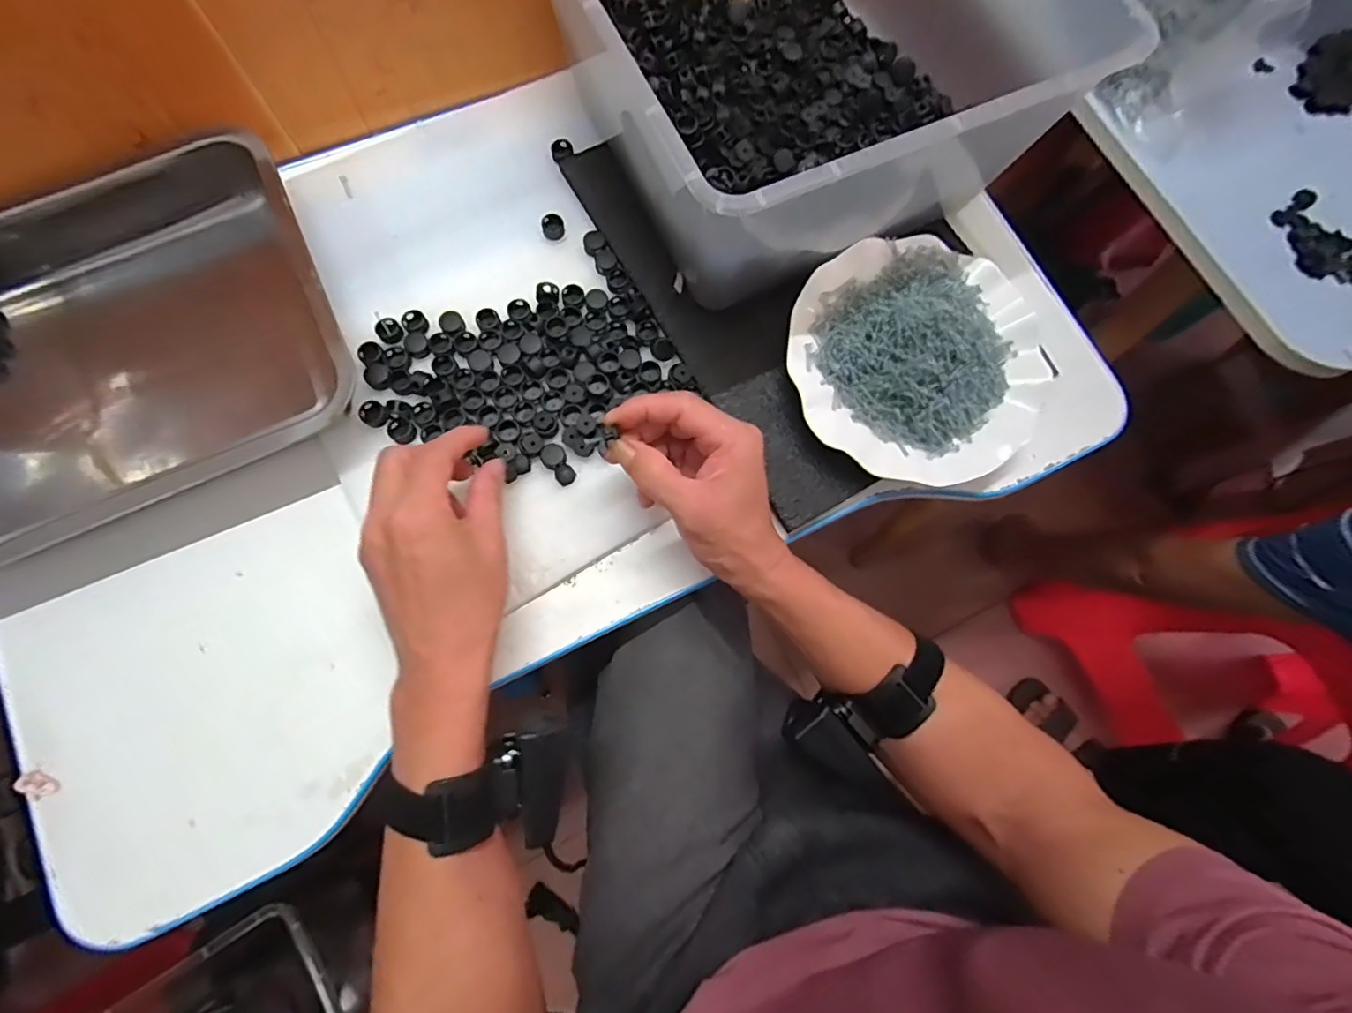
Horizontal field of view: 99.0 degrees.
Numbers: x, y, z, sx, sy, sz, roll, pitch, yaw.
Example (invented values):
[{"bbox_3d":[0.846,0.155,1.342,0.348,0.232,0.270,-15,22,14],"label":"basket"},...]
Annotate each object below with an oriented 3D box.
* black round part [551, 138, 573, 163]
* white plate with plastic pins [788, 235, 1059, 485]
[{"bbox_3d":[-0.092,-0.286,0.462,0.017,0.005,0.015,-22,79,-5],"label":"black round part"},{"bbox_3d":[0.176,-0.108,0.408,0.184,0.039,0.178,0,77,-1],"label":"white plate with plastic pins"}]

